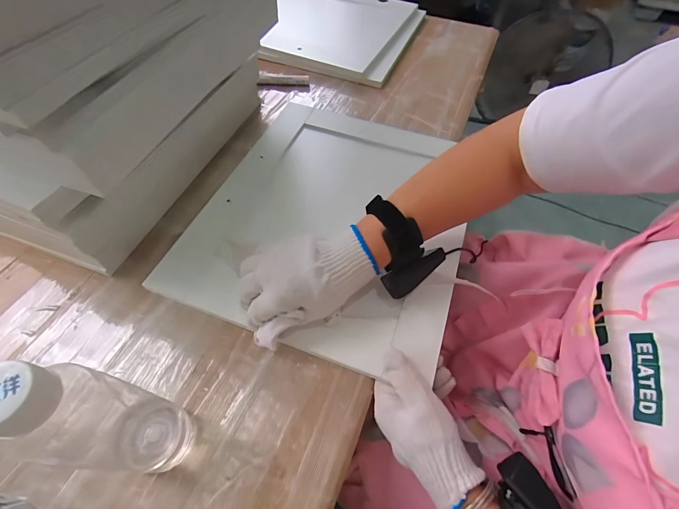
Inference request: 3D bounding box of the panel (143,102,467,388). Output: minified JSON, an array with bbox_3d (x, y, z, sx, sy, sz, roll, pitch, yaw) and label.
[{"bbox_3d":[0.002,-0.059,0.454,0.326,0.027,0.381,18,58,11],"label":"panel"}]

